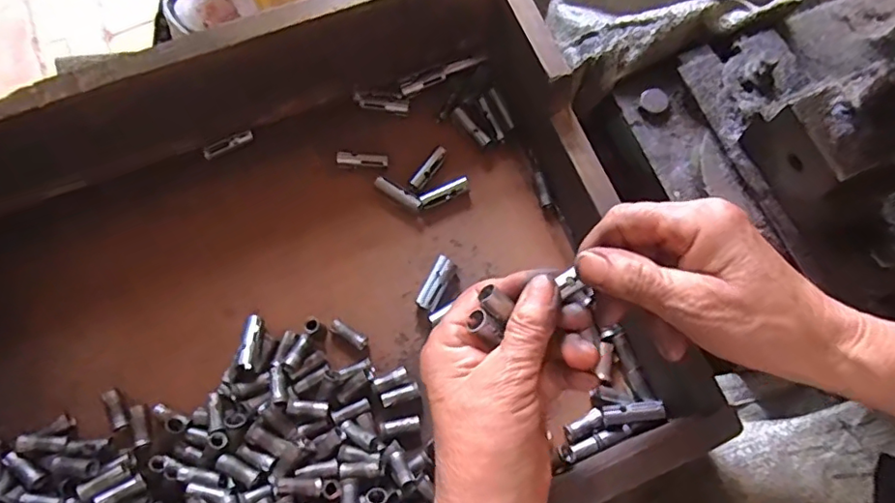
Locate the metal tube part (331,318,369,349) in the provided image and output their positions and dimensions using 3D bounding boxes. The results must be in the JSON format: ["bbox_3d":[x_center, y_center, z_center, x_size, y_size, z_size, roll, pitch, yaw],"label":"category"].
[{"bbox_3d":[-0.065,0.054,0.367,0.027,0.010,0.009,31,75,11],"label":"metal tube part"}]

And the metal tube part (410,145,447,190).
[{"bbox_3d":[-0.013,-0.061,0.399,0.009,0.005,0.038,33,76,12],"label":"metal tube part"}]

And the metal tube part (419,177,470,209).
[{"bbox_3d":[-0.002,-0.043,0.396,0.037,0.008,0.011,-25,73,-6],"label":"metal tube part"}]

